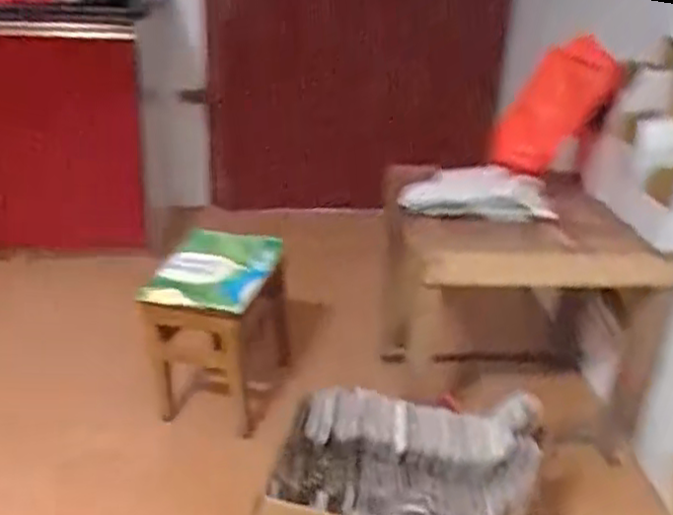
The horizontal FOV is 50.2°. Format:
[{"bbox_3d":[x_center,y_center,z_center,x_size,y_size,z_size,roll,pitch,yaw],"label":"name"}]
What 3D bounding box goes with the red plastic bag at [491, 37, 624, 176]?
[{"bbox_3d":[0.468,-0.322,1.554,0.153,0.301,0.069,37,31,1],"label":"red plastic bag"}]

